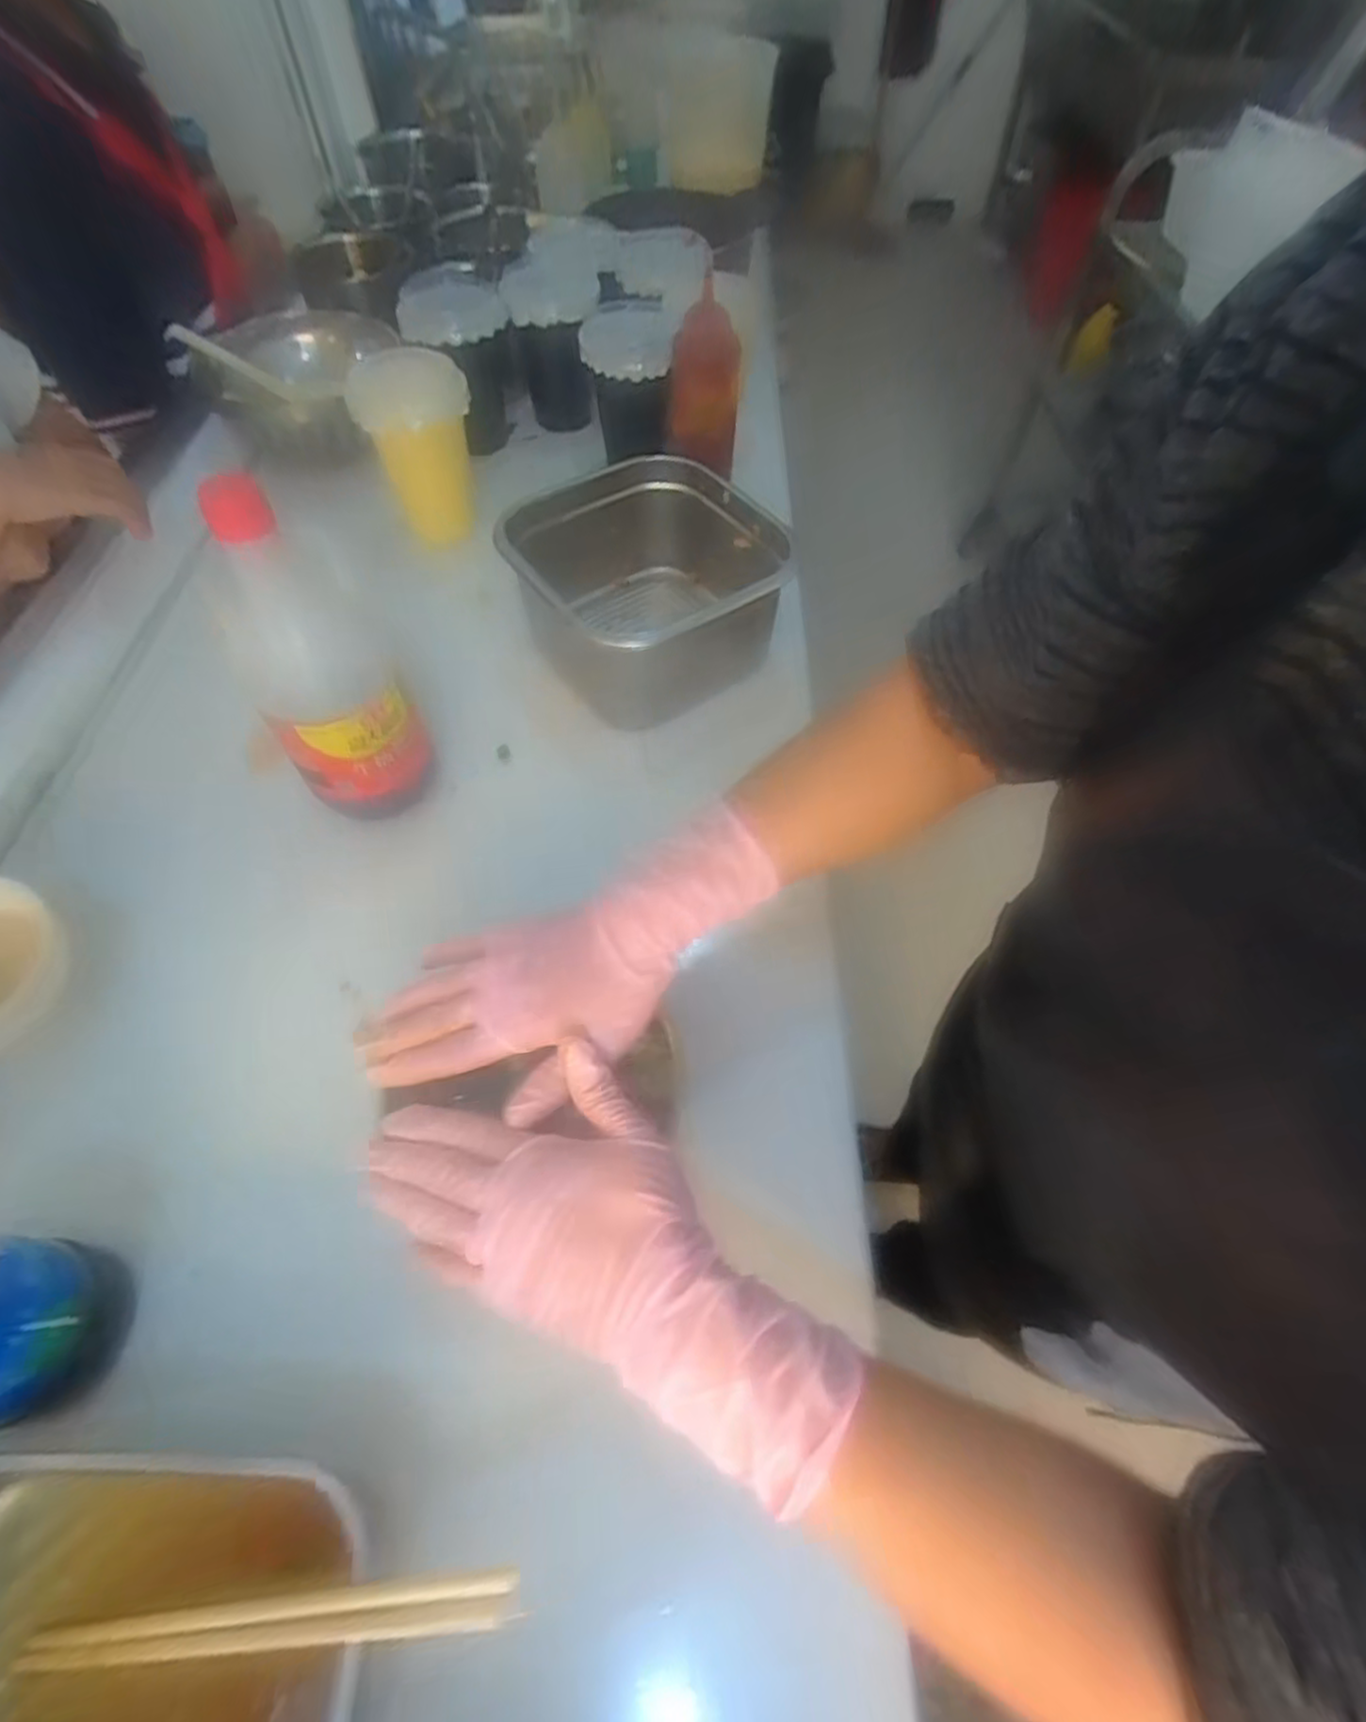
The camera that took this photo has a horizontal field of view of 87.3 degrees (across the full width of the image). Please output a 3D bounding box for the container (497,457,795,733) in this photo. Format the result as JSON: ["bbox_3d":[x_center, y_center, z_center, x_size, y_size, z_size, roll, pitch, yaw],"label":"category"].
[{"bbox_3d":[-0.022,-0.214,0.570,0.202,0.101,0.192,-26,62,-16],"label":"container"}]

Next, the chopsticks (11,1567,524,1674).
[{"bbox_3d":[-0.155,0.271,0.255,0.222,0.007,0.014,-21,57,15],"label":"chopsticks"}]

